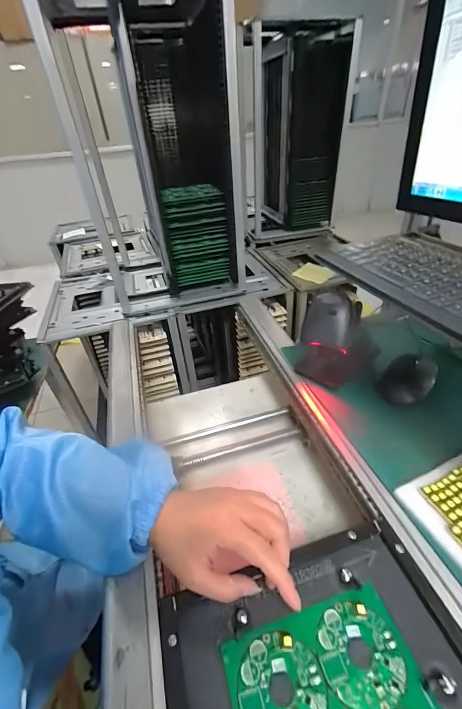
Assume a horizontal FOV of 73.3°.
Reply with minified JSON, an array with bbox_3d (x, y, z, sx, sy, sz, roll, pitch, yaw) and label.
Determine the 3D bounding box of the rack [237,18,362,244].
[{"bbox_3d":[0.220,-0.777,1.145,0.329,0.598,0.362,1,39,8],"label":"rack"}]

